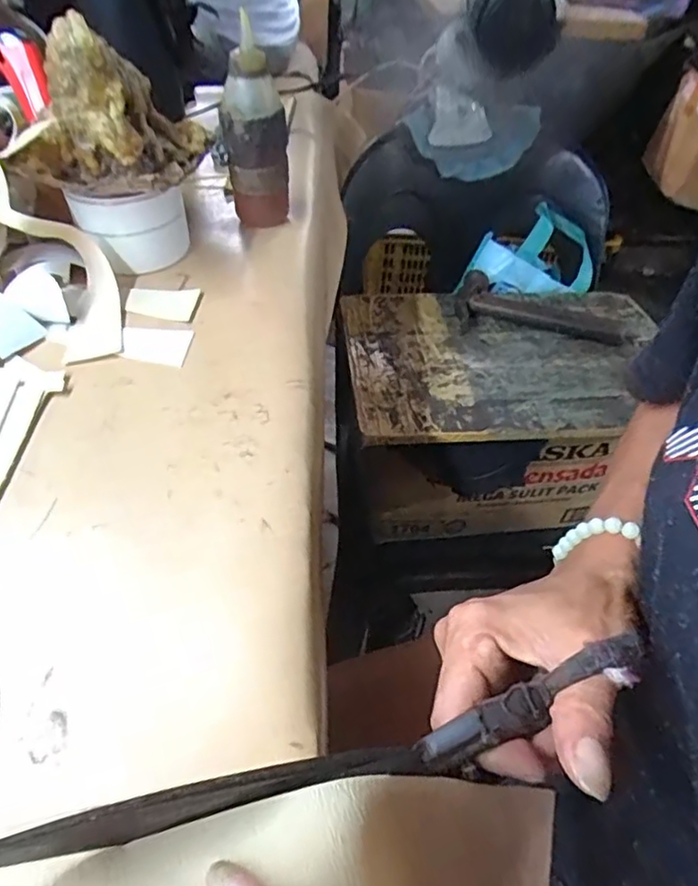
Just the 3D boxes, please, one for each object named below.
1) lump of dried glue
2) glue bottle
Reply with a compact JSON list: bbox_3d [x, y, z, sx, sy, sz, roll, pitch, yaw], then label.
[{"bbox_3d":[-0.167,-0.235,0.407,0.102,0.085,0.112,11,46,9],"label":"lump of dried glue"},{"bbox_3d":[-0.075,-0.242,0.477,0.050,0.137,0.044,-2,47,-5],"label":"glue bottle"}]

